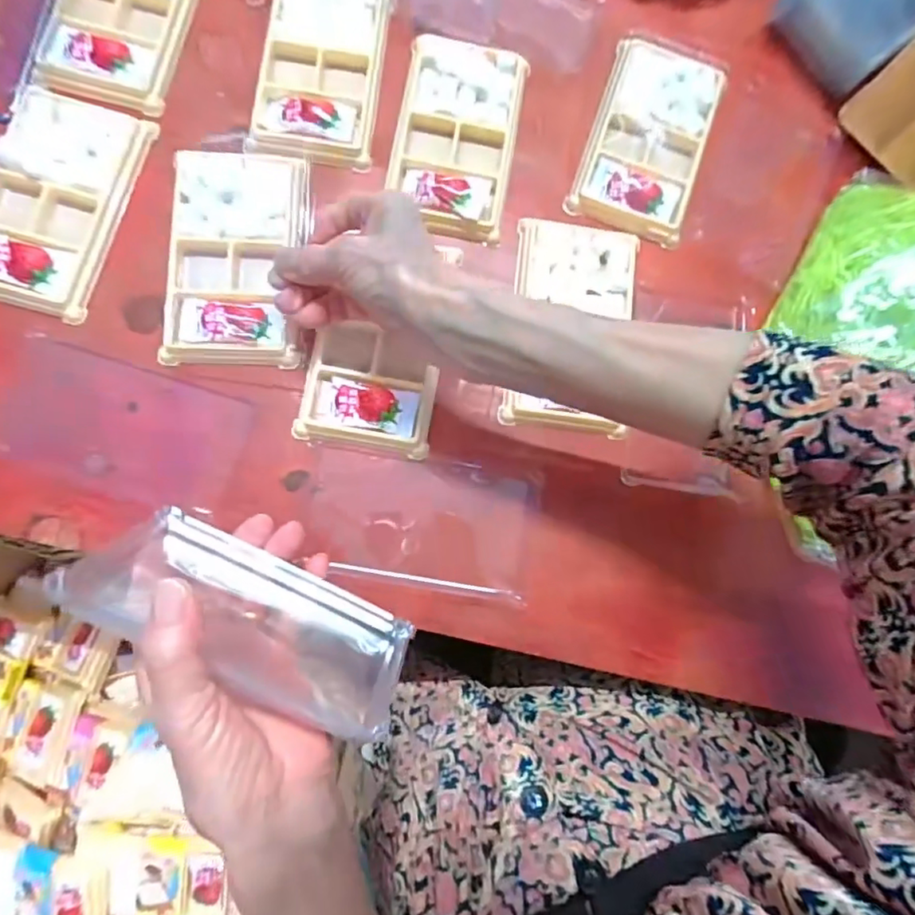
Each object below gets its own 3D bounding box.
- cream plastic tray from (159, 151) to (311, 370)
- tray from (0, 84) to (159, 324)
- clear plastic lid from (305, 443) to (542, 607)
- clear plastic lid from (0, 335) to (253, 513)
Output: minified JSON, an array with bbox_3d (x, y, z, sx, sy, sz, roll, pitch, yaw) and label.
[{"bbox_3d":[-0.135,-0.124,0.348,0.079,0.015,0.132,2,83,-5],"label":"cream plastic tray"},{"bbox_3d":[-0.242,-0.155,0.338,0.076,0.010,0.136,14,82,-3],"label":"tray"},{"bbox_3d":[-0.020,0.038,0.340,0.132,0.013,0.075,10,82,-4],"label":"clear plastic lid"},{"bbox_3d":[-0.199,-0.019,0.334,0.136,0.008,0.072,18,82,-3],"label":"clear plastic lid"}]

